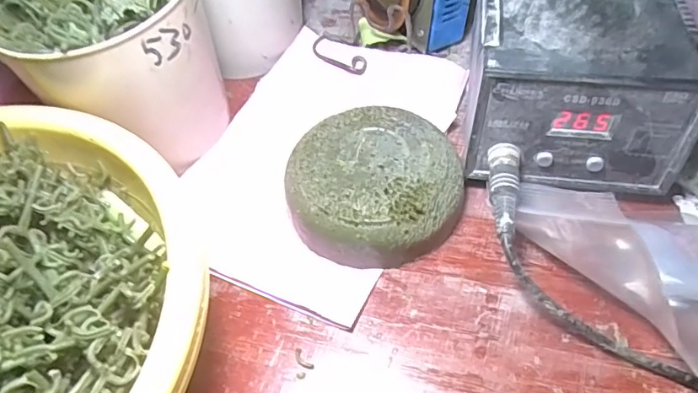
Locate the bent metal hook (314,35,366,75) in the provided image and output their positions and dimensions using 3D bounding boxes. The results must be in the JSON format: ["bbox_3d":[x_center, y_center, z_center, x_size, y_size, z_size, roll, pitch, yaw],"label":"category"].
[{"bbox_3d":[-0.009,-0.108,0.406,0.049,0.005,0.020,35,64,20],"label":"bent metal hook"}]

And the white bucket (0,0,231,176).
[{"bbox_3d":[-0.135,-0.083,0.316,0.109,0.113,0.105,-2,54,3],"label":"white bucket"}]

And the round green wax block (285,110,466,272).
[{"bbox_3d":[0.015,-0.006,0.318,0.098,0.036,0.096,-2,54,3],"label":"round green wax block"}]

